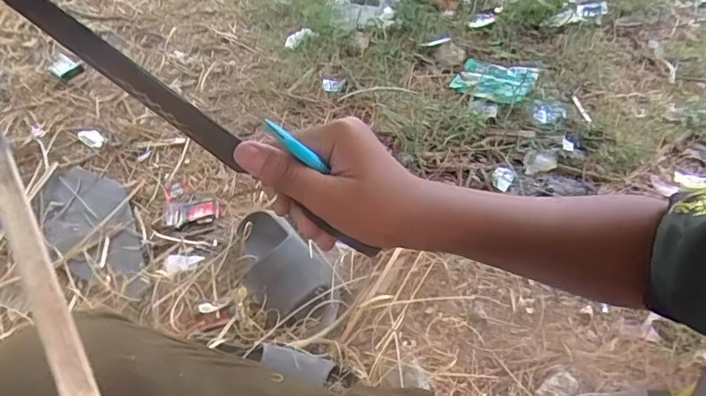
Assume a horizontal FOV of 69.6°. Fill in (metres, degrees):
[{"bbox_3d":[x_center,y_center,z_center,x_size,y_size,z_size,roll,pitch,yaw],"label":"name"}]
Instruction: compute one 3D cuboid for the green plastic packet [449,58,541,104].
[{"bbox_3d":[0.313,-0.261,1.121,0.159,0.024,0.123,19,54,17],"label":"green plastic packet"}]

